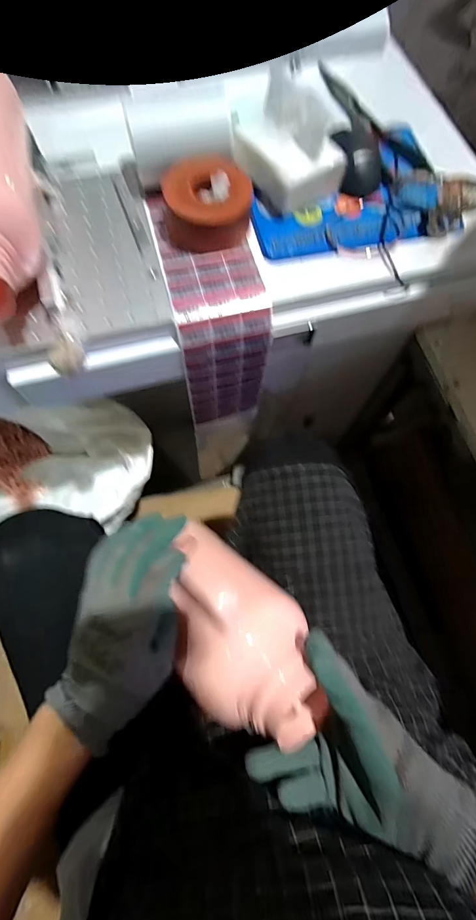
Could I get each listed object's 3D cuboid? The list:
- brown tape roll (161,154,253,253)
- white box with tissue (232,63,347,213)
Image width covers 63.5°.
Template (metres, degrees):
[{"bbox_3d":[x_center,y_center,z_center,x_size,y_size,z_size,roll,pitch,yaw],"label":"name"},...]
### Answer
[{"bbox_3d":[-0.034,-0.291,0.438,0.097,0.052,0.082,-6,71,-3],"label":"brown tape roll"},{"bbox_3d":[0.052,-0.370,0.450,0.086,0.084,0.131,-41,77,-14],"label":"white box with tissue"}]

